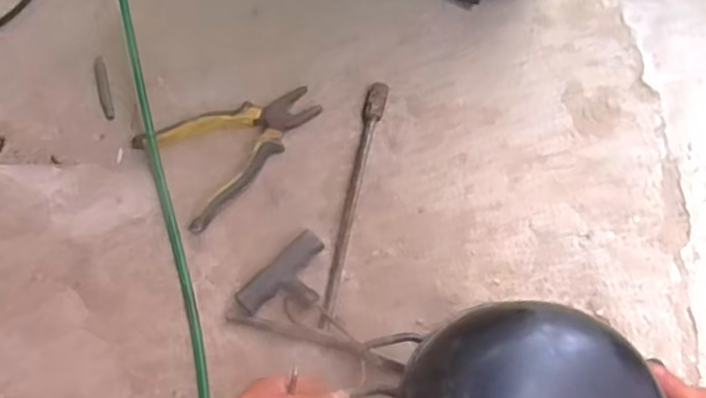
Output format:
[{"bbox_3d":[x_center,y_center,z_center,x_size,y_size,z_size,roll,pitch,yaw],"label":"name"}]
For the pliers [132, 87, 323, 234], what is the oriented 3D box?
[{"bbox_3d":[-0.118,-0.061,0.648,0.178,0.027,0.118,-36,74,-15],"label":"pliers"}]

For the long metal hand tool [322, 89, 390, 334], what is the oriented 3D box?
[{"bbox_3d":[0.004,-0.004,0.639,0.021,0.012,0.273,11,68,2],"label":"long metal hand tool"}]

